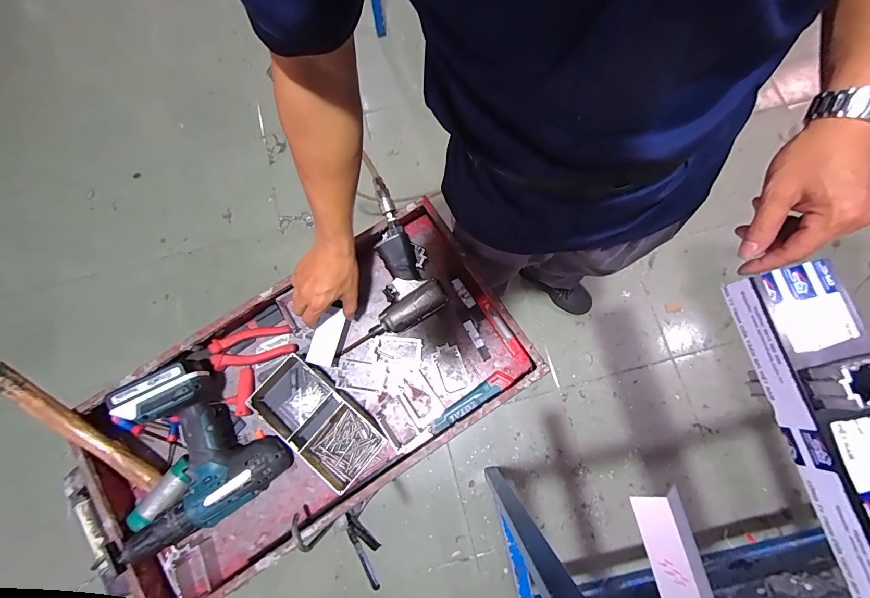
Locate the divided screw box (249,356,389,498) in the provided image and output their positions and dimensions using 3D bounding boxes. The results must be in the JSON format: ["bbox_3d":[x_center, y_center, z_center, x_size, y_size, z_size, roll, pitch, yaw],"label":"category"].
[{"bbox_3d":[-0.183,0.190,0.590,0.206,0.040,0.111,39,80,8],"label":"divided screw box"}]

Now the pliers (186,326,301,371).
[{"bbox_3d":[-0.318,0.080,0.628,0.161,0.025,0.061,-11,77,-2],"label":"pliers"}]

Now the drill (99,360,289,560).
[{"bbox_3d":[-0.373,0.225,0.556,0.227,0.107,0.227,-33,79,-7],"label":"drill"}]

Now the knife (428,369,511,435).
[{"bbox_3d":[0.056,0.166,0.604,0.148,0.018,0.028,-35,79,-7],"label":"knife"}]

